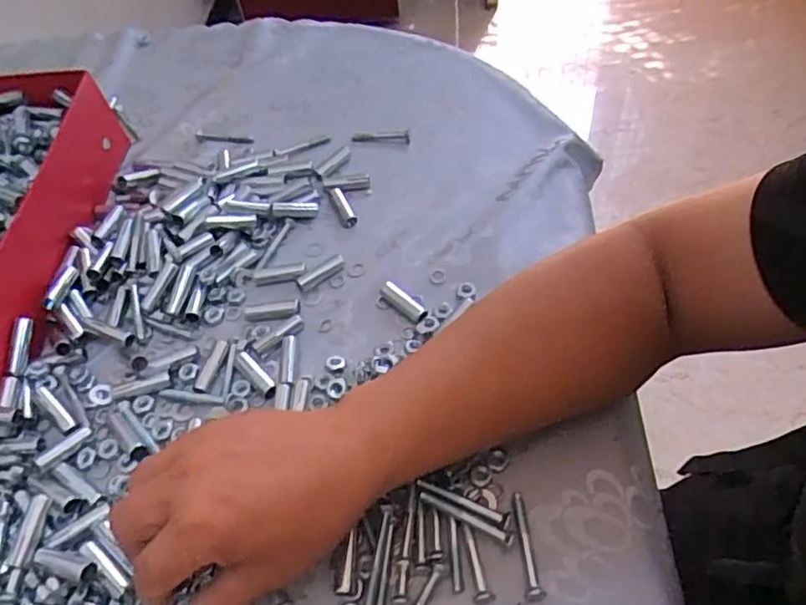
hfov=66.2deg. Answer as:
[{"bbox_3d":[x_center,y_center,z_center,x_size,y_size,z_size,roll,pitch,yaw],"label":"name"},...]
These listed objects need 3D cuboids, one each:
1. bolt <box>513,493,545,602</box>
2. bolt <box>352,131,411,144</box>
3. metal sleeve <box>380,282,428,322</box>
[{"bbox_3d":[0.066,0.133,0.338,0.010,0.007,0.057,-8,53,0],"label":"bolt"},{"bbox_3d":[-0.020,-0.152,0.567,0.053,0.005,0.010,3,54,8],"label":"bolt"},{"bbox_3d":[0.001,-0.001,0.447,0.011,0.011,0.040,-40,60,-22],"label":"metal sleeve"}]

